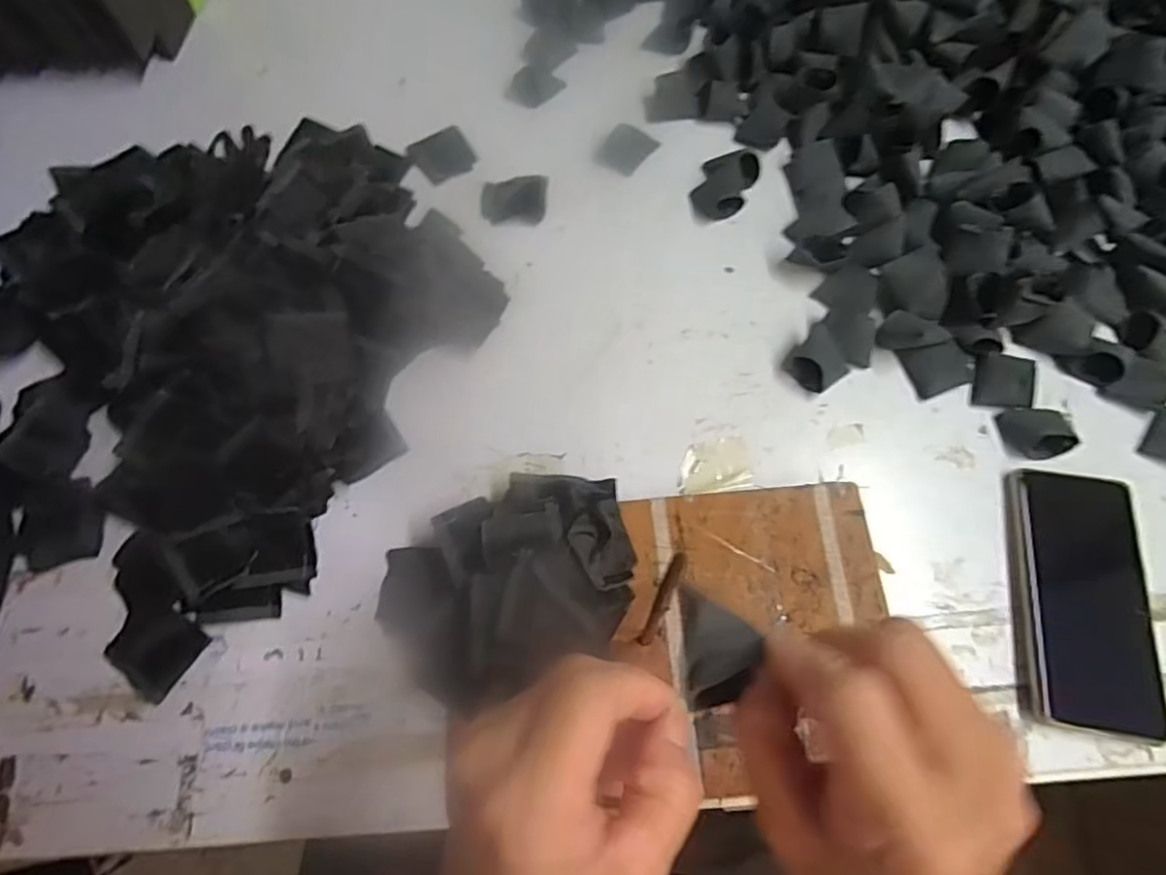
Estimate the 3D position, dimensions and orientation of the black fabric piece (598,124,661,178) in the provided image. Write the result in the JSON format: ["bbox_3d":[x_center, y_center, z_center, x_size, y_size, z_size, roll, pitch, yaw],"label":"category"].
[{"bbox_3d":[0.037,-0.244,0.538,0.037,0.016,0.038,31,73,12],"label":"black fabric piece"}]

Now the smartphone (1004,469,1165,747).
[{"bbox_3d":[0.311,0.098,0.397,0.077,0.011,0.158,9,70,5],"label":"smartphone"}]

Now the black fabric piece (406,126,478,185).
[{"bbox_3d":[-0.120,-0.244,0.549,0.049,0.004,0.051,-30,71,-10],"label":"black fabric piece"}]

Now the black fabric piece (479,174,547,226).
[{"bbox_3d":[-0.057,-0.198,0.529,0.054,0.004,0.047,-2,69,1],"label":"black fabric piece"}]

